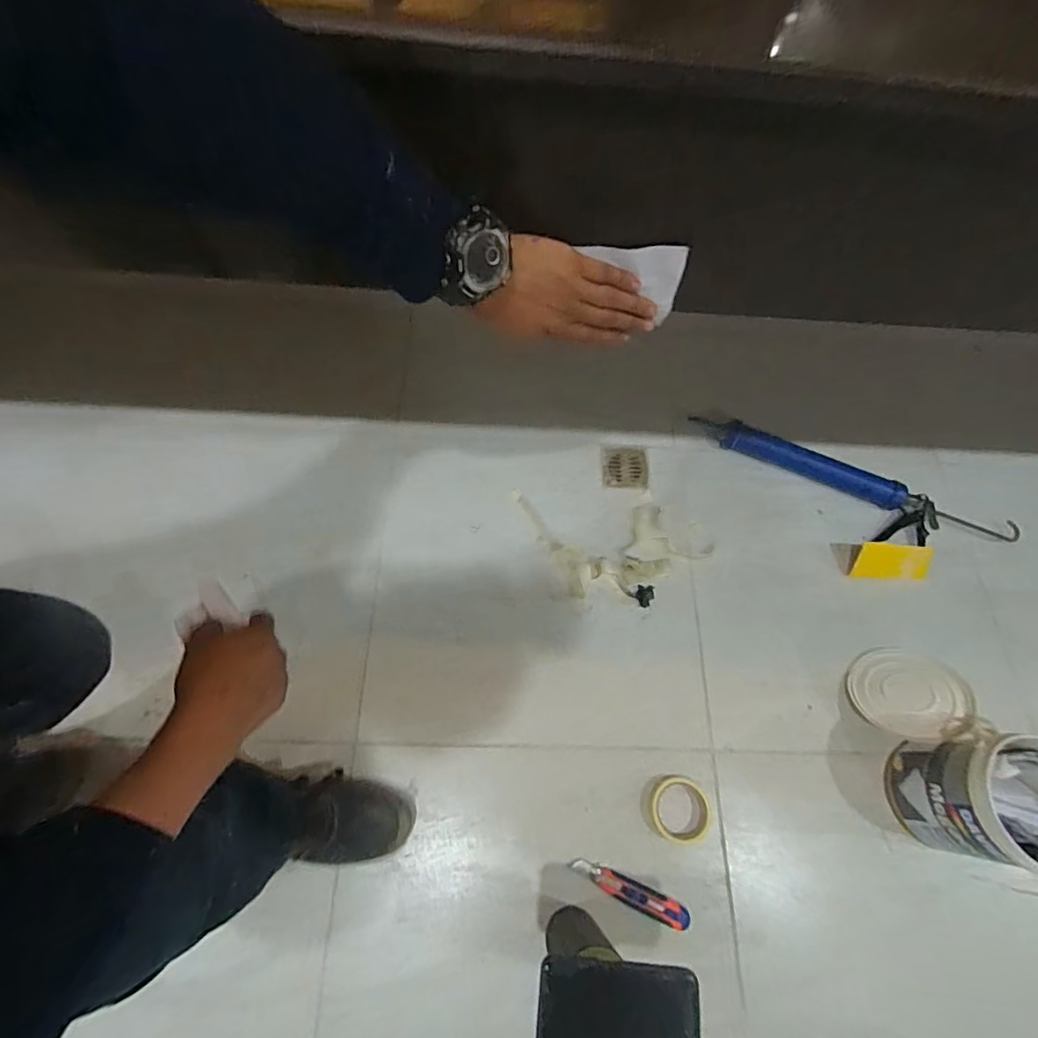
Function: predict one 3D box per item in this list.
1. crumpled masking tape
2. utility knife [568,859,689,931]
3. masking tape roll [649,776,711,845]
[{"bbox_3d":[0.184,0.055,1.031,0.380,0.030,0.212,4,65,-2],"label":"crumpled masking tape"},{"bbox_3d":[0.169,0.570,0.802,0.182,0.020,0.036,23,66,7],"label":"utility knife"},{"bbox_3d":[0.258,0.467,0.845,0.092,0.022,0.093,1,66,-3],"label":"masking tape roll"}]

